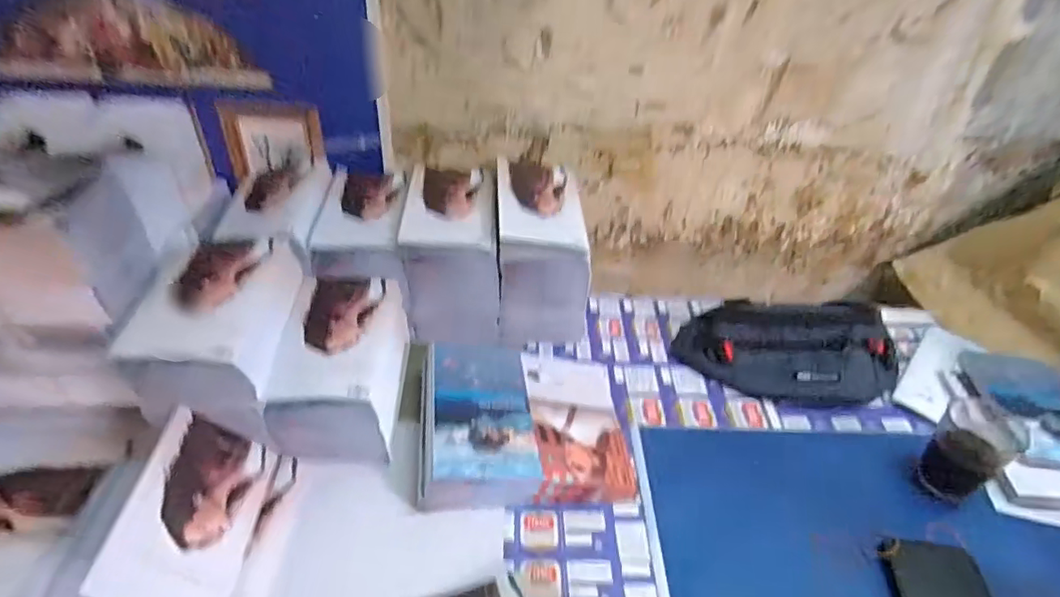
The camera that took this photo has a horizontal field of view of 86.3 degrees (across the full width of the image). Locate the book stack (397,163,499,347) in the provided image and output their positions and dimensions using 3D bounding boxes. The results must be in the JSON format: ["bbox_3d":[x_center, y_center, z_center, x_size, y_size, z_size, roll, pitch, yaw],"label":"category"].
[{"bbox_3d":[-0.102,-0.062,0.740,0.109,0.149,0.179,-2,39,-6],"label":"book stack"}]

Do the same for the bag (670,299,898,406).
[{"bbox_3d":[0.321,0.059,0.695,0.264,0.059,0.128,2,37,-1],"label":"bag"}]

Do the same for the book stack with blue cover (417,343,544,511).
[{"bbox_3d":[-0.056,0.124,0.590,0.114,0.048,0.196,-3,39,-7],"label":"book stack with blue cover"}]

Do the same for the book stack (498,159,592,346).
[{"bbox_3d":[0.012,-0.061,0.740,0.107,0.165,0.174,0,39,-3],"label":"book stack"}]

